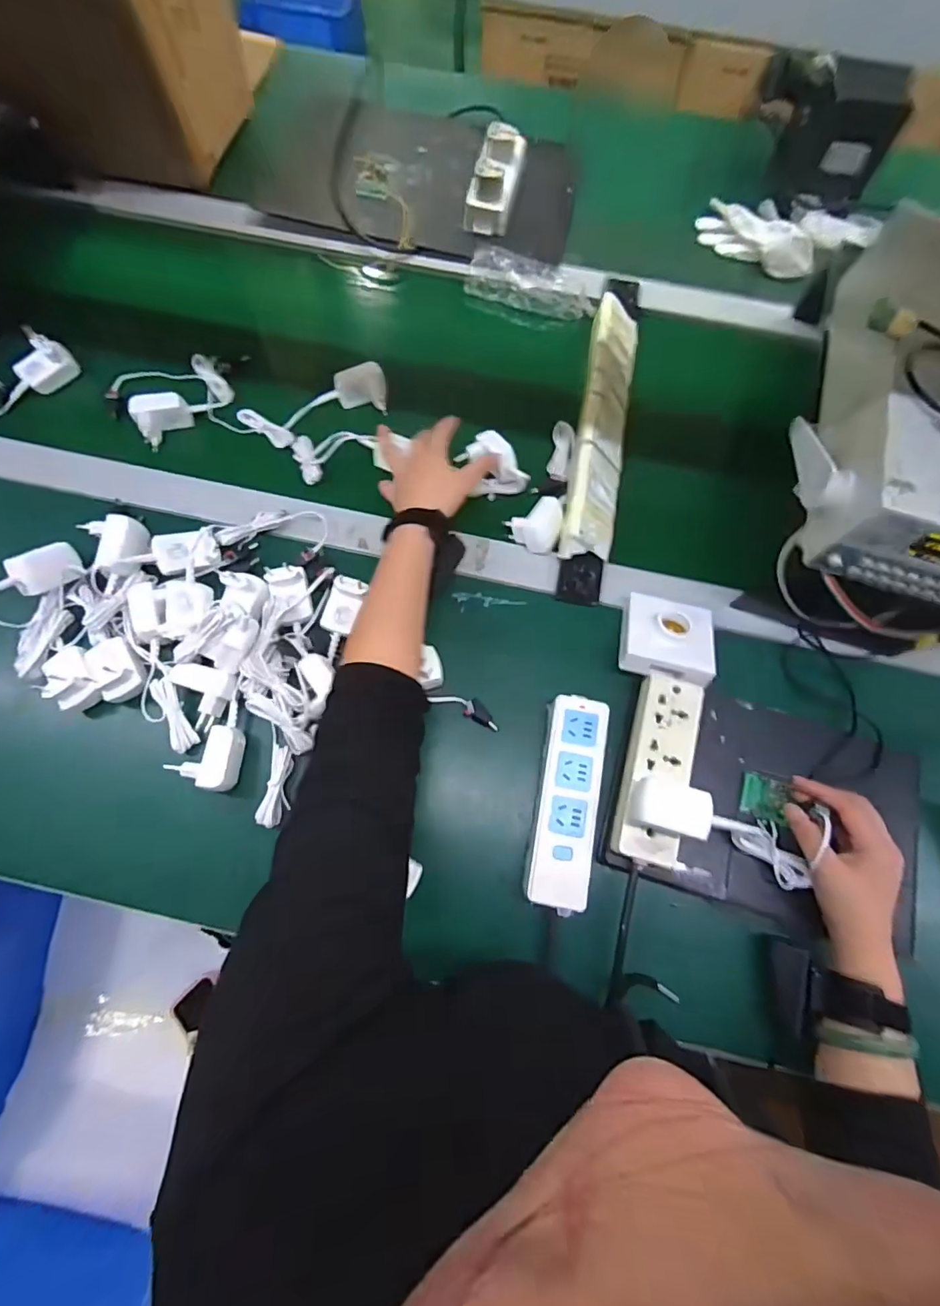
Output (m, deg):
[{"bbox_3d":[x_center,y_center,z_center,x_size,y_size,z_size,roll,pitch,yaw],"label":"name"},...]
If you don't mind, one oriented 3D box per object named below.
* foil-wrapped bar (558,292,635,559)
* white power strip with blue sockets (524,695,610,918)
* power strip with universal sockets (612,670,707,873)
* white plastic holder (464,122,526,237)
[{"bbox_3d":[0.162,-0.275,0.625,0.061,0.054,0.363,10,72,2],"label":"foil-wrapped bar"},{"bbox_3d":[0.094,0.142,0.504,0.059,0.036,0.195,11,72,2],"label":"white power strip with blue sockets"},{"bbox_3d":[0.176,0.105,0.483,0.058,0.031,0.170,17,73,4],"label":"power strip with universal sockets"},{"bbox_3d":[0.036,-0.669,0.734,0.061,0.073,0.145,11,72,2],"label":"white plastic holder"}]

